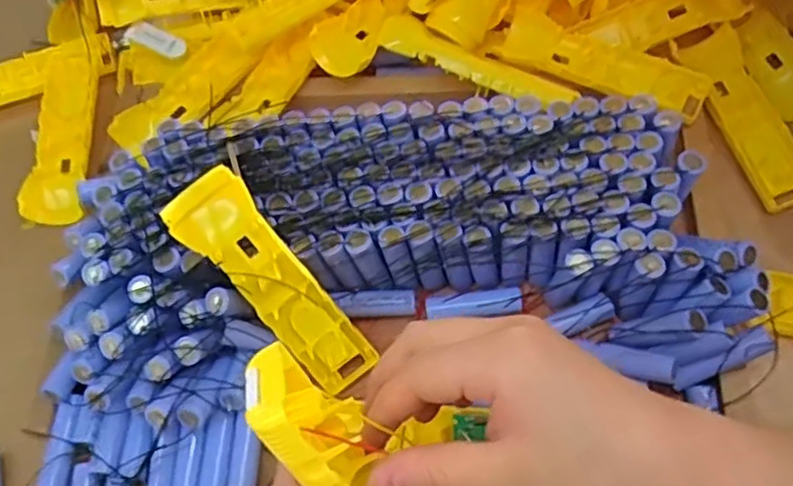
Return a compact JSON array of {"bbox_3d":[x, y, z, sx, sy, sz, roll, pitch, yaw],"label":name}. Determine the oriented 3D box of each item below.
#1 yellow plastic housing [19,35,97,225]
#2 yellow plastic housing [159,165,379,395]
[{"bbox_3d":[-0.285,-0.104,0.587,0.047,0.023,0.186,-7,63,-1],"label":"yellow plastic housing"},{"bbox_3d":[-0.077,0.029,0.435,0.045,0.022,0.162,-43,107,-17],"label":"yellow plastic housing"}]

